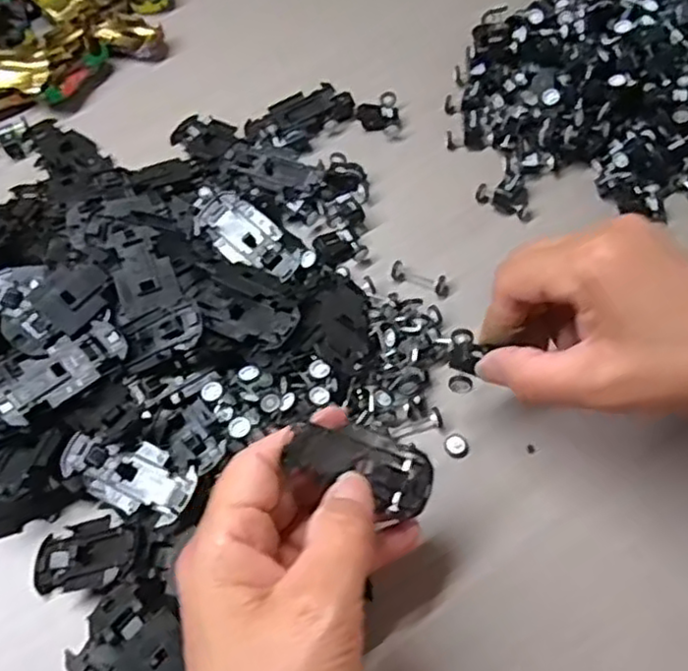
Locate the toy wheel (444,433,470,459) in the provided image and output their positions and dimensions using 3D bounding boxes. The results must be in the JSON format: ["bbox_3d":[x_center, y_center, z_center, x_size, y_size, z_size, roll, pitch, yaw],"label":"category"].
[{"bbox_3d":[0.055,0.054,0.334,0.012,0.004,0.012,-1,61,3],"label":"toy wheel"}]

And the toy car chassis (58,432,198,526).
[{"bbox_3d":[-0.098,0.063,0.314,0.064,0.009,0.030,22,64,15],"label":"toy car chassis"}]

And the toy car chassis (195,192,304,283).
[{"bbox_3d":[-0.053,-0.053,0.382,0.067,0.012,0.030,39,70,22],"label":"toy car chassis"}]

